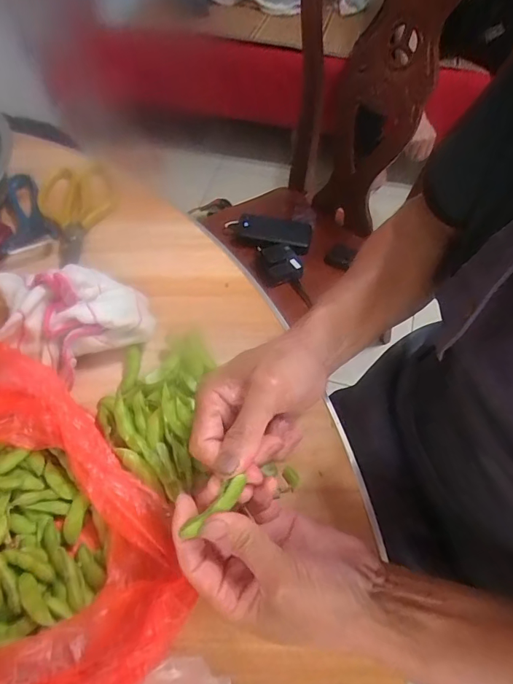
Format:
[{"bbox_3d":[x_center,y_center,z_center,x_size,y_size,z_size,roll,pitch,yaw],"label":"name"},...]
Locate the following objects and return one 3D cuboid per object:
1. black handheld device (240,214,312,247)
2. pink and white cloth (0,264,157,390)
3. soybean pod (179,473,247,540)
[{"bbox_3d":[0.039,-0.237,0.921,0.149,0.014,0.077,11,59,5],"label":"black handheld device"},{"bbox_3d":[-0.174,-0.035,0.418,0.129,0.061,0.111,-21,62,-11],"label":"pink and white cloth"},{"bbox_3d":[-0.026,0.103,0.273,0.046,0.008,0.013,-39,67,-11],"label":"soybean pod"}]

